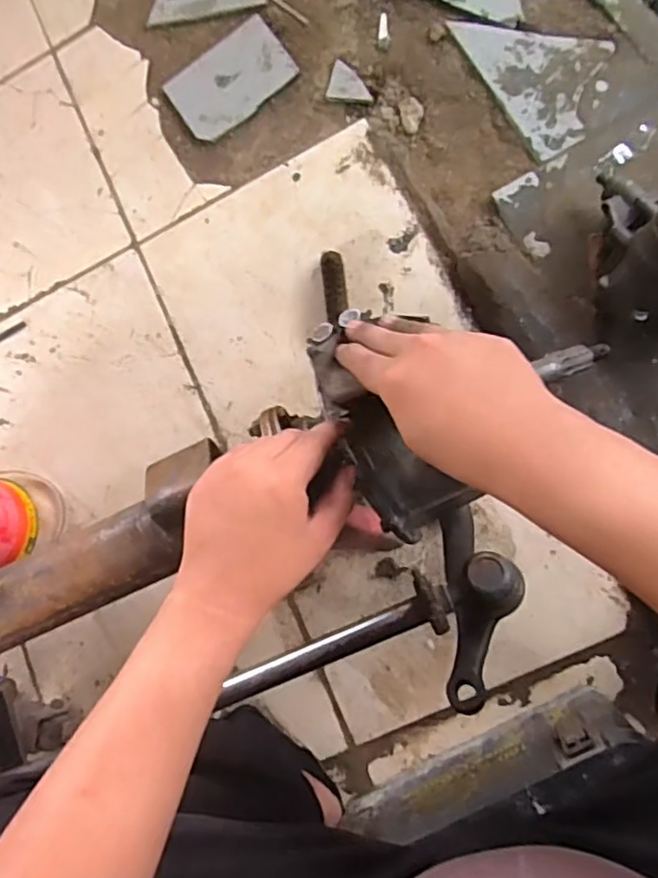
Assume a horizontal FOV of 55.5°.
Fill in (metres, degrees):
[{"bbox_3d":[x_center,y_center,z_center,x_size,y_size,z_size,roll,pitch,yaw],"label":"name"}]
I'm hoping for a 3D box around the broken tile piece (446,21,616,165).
[{"bbox_3d":[0.294,-0.526,0.875,0.157,0.007,0.242,-35,77,4],"label":"broken tile piece"}]

